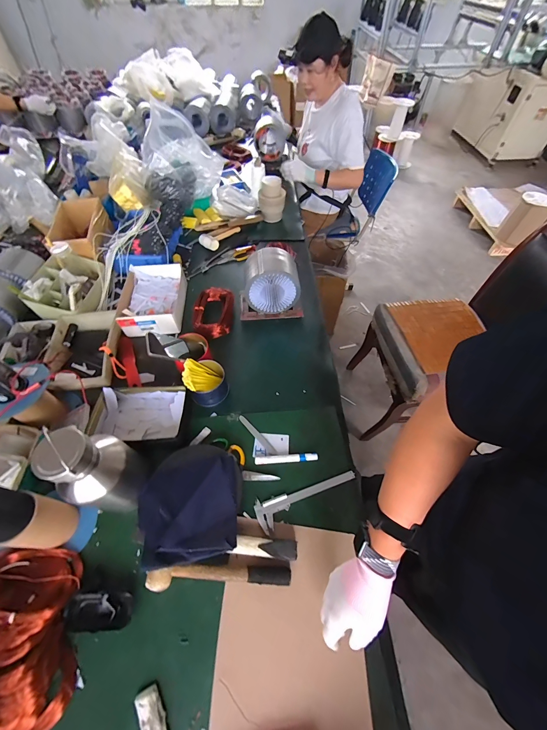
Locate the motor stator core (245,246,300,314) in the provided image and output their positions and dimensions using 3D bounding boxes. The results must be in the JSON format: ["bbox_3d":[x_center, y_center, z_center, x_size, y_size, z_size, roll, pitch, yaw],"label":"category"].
[{"bbox_3d":[-0.004,-0.243,0.816,0.154,0.142,0.107,-3,56,-3],"label":"motor stator core"}]

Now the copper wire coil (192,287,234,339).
[{"bbox_3d":[-0.193,-0.169,0.914,0.128,0.065,0.175,6,56,3],"label":"copper wire coil"}]

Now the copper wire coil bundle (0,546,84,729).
[{"bbox_3d":[-0.442,0.464,0.487,0.210,0.074,0.252,-4,56,-3],"label":"copper wire coil bundle"}]

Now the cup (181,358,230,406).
[{"bbox_3d":[-0.172,0.043,0.725,0.101,0.078,0.102,0,56,0],"label":"cup"}]

